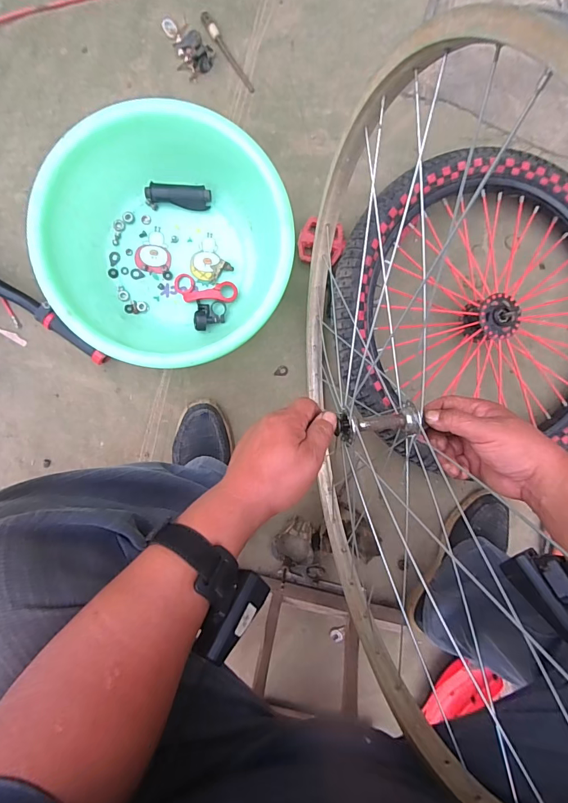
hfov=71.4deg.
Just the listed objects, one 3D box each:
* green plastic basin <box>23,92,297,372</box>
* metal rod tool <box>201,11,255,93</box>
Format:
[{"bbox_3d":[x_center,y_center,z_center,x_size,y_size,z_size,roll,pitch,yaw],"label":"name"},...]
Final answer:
[{"bbox_3d":[-0.165,-0.230,0.606,0.342,0.140,0.335,-5,96,0],"label":"green plastic basin"},{"bbox_3d":[-0.093,-0.574,0.653,0.018,0.011,0.136,-33,95,2],"label":"metal rod tool"}]

